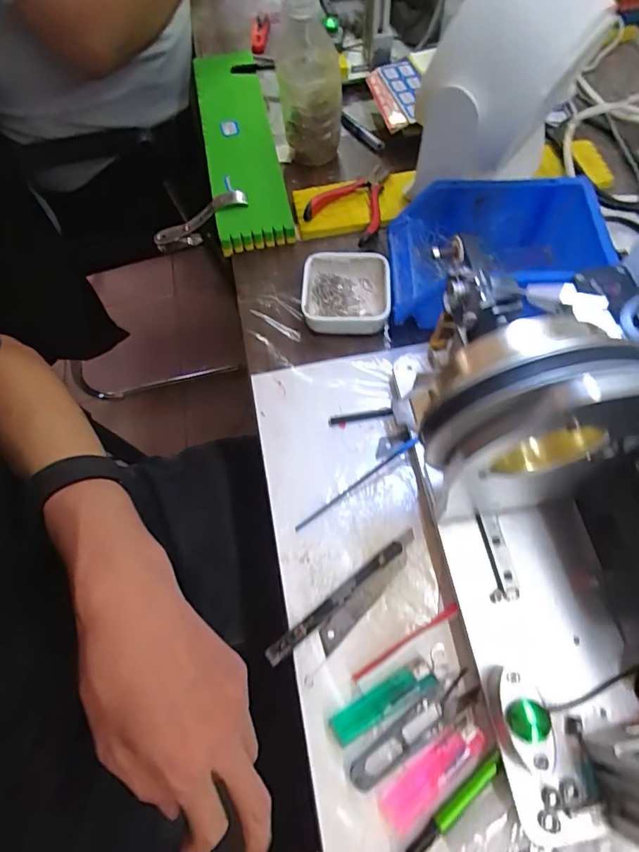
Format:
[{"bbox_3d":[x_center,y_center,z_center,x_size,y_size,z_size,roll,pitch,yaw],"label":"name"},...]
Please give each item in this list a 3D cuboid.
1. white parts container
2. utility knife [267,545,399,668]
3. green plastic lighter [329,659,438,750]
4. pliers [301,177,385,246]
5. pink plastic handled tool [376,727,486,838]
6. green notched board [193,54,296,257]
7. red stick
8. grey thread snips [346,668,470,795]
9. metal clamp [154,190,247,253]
[{"bbox_3d":[0.025,-0.129,0.478,0.085,0.031,0.087,5,65,6],"label":"white parts container"},{"bbox_3d":[0.013,0.129,0.365,0.126,0.012,0.013,-38,68,-14],"label":"utility knife"},{"bbox_3d":[0.044,0.188,0.334,0.076,0.009,0.021,-27,66,-10],"label":"green plastic lighter"},{"bbox_3d":[0.026,-0.241,0.538,0.082,0.014,0.097,6,65,6],"label":"pliers"},{"bbox_3d":[0.072,0.224,0.315,0.080,0.008,0.024,-37,68,-14],"label":"pink plastic handled tool"},{"bbox_3d":[-0.102,-0.361,0.607,0.080,0.026,0.381,-8,60,-8],"label":"green notched board"},{"bbox_3d":[0.062,0.155,0.350,0.089,0.010,0.006,-29,66,-10],"label":"red stick"},{"bbox_3d":[0.062,0.204,0.330,0.101,0.009,0.018,-35,67,-13],"label":"grey thread snips"},{"bbox_3d":[-0.133,-0.231,0.561,0.119,0.039,0.022,-25,63,18],"label":"metal clamp"}]

